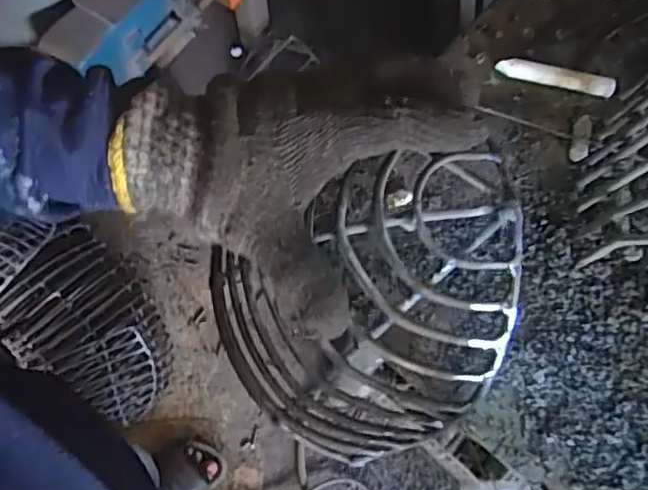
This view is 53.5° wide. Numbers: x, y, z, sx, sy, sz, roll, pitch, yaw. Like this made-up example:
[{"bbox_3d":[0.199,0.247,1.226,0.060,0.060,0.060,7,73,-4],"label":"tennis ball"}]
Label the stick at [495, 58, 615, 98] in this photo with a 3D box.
[{"bbox_3d":[0.154,-0.112,0.427,0.078,0.010,0.013,9,72,3],"label":"stick"}]

